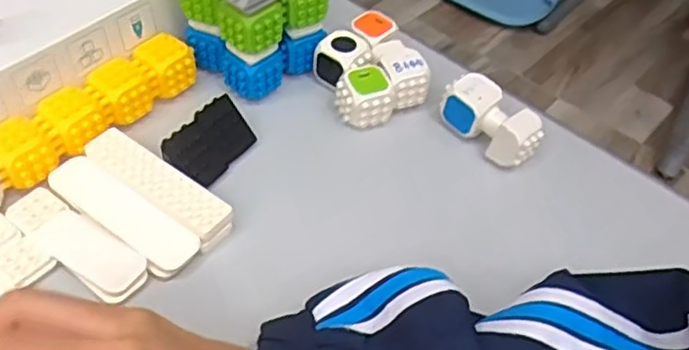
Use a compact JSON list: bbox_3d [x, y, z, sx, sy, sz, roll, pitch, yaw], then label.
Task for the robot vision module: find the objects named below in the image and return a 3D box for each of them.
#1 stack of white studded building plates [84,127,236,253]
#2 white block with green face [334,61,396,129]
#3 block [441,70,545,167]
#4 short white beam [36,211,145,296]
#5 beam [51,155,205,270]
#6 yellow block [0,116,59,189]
[{"bbox_3d":[-0.113,0.007,0.404,0.105,0.019,0.025,32,53,21],"label":"stack of white studded building plates"},{"bbox_3d":[0.012,-0.055,0.453,0.035,0.027,0.037,-16,52,-19],"label":"white block with green face"},{"bbox_3d":[0.099,-0.038,0.445,0.031,0.031,0.066,-32,59,-29],"label":"block"},{"bbox_3d":[-0.141,0.041,0.369,0.067,0.004,0.027,29,52,19],"label":"short white beam"},{"bbox_3d":[-0.131,0.020,0.388,0.104,0.008,0.028,31,53,20],"label":"beam"},{"bbox_3d":[-0.193,-0.014,0.396,0.036,0.028,0.030,-29,57,-28],"label":"yellow block"}]

